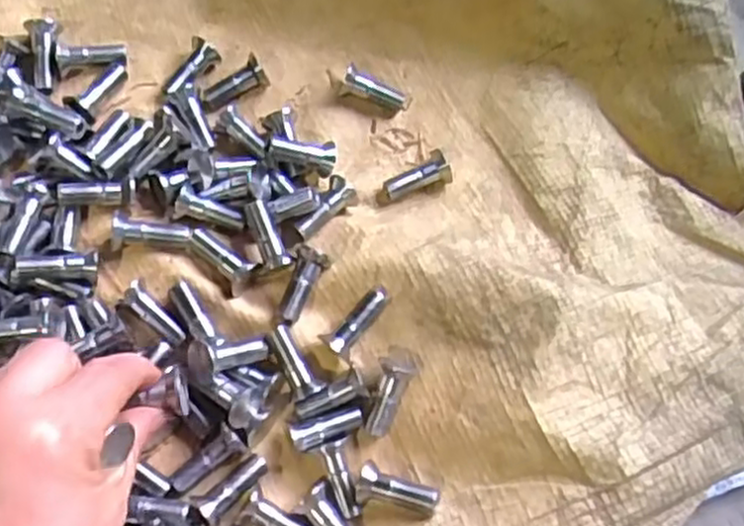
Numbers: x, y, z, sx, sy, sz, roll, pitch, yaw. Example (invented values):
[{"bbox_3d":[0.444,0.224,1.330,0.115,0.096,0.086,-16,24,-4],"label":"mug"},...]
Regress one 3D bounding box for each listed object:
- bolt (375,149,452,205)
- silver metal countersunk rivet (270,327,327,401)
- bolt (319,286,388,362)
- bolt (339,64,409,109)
[{"bbox_3d":[0.022,-0.043,0.396,0.040,0.012,0.015,-25,73,3],"label":"bolt"},{"bbox_3d":[-0.036,0.046,0.345,0.015,0.013,0.034,-25,75,-14],"label":"silver metal countersunk rivet"},{"bbox_3d":[-0.005,0.028,0.350,0.014,0.017,0.038,41,71,9],"label":"bolt"},{"bbox_3d":[0.002,-0.094,0.408,0.037,0.011,0.014,19,71,-11],"label":"bolt"}]

